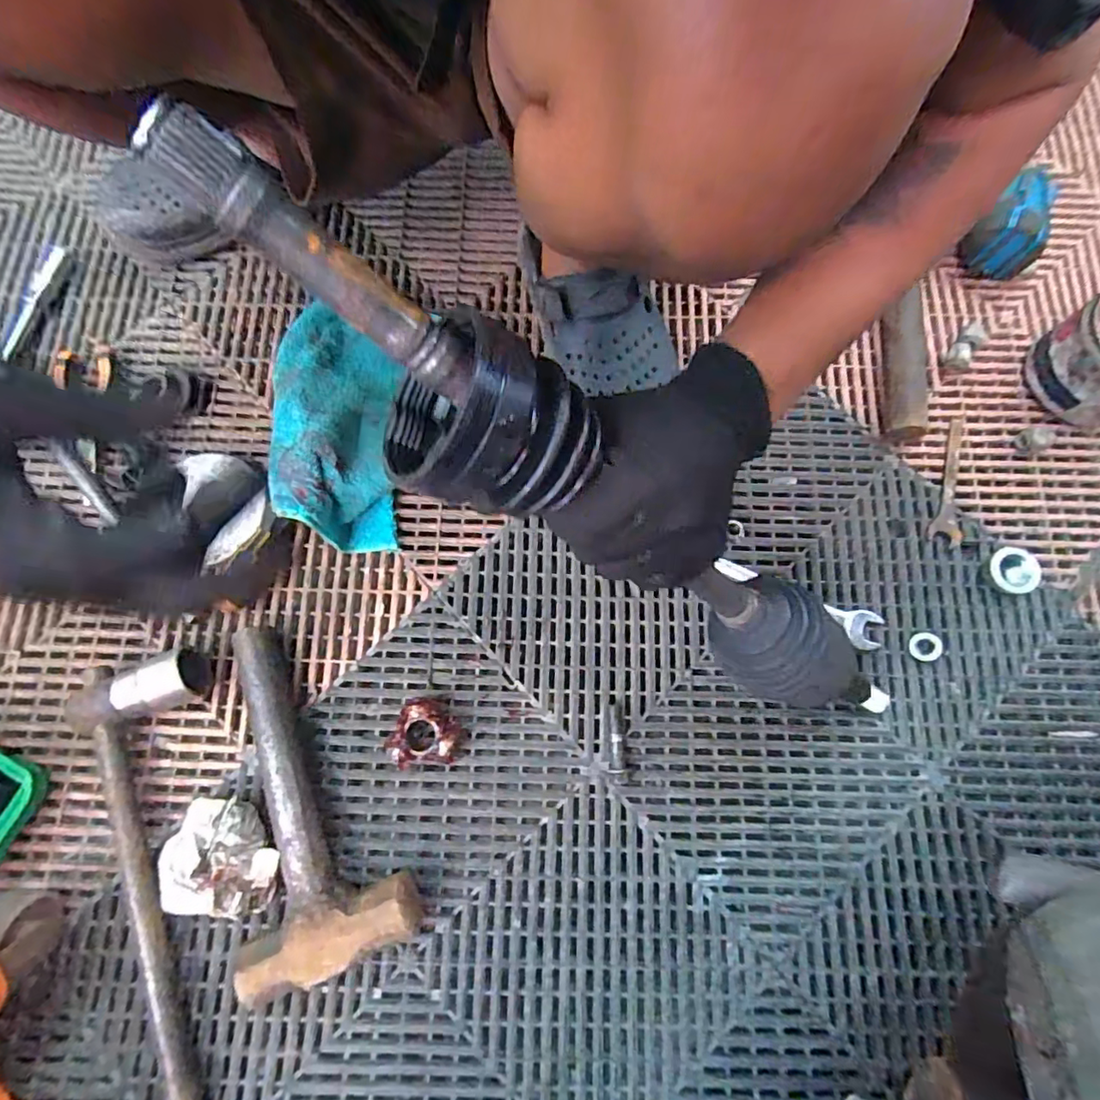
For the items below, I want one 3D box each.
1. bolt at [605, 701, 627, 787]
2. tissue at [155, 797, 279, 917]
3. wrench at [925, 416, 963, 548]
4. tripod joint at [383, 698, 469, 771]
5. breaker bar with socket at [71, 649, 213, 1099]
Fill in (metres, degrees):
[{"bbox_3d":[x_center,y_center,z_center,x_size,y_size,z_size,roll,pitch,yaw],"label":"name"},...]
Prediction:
[{"bbox_3d":[0.055,0.159,0.476,0.014,0.015,0.063,-1,75,-1],"label":"bolt"},{"bbox_3d":[-0.251,0.229,0.426,0.092,0.070,0.078,-4,76,-2],"label":"tissue"},{"bbox_3d":[0.373,-0.065,0.535,0.029,0.008,0.128,17,76,3],"label":"wrench"},{"bbox_3d":[-0.099,0.153,0.468,0.054,0.035,0.053,0,75,-1],"label":"tripod joint"},{"bbox_3d":[-0.284,0.308,0.422,0.096,0.047,0.458,-14,76,-5],"label":"breaker bar with socket"}]

